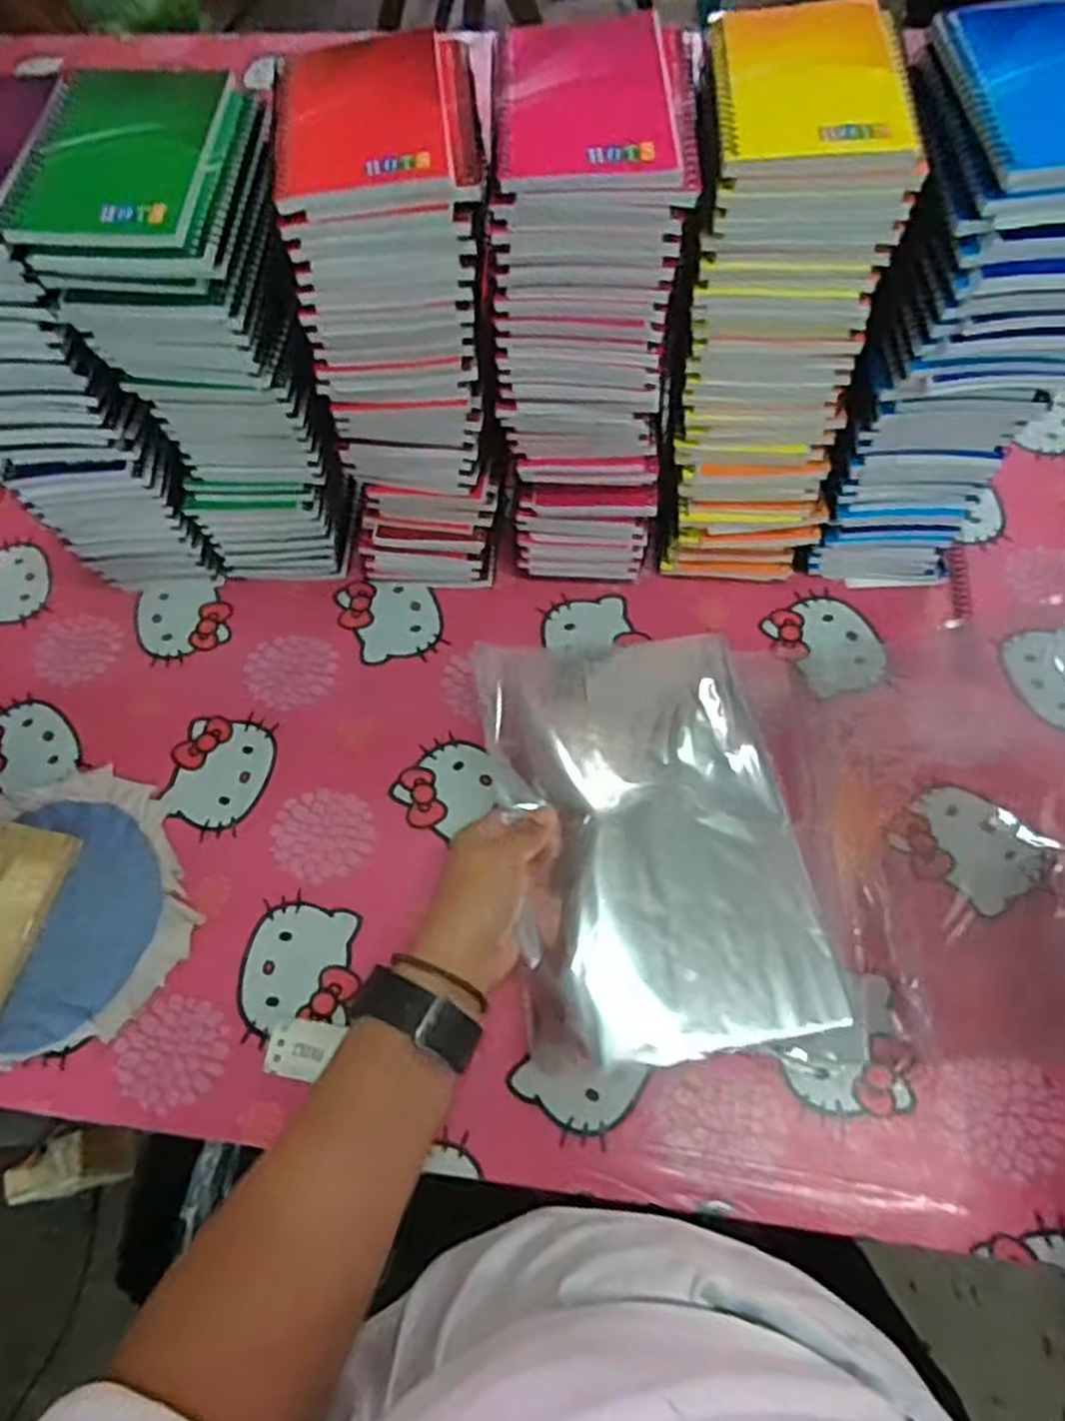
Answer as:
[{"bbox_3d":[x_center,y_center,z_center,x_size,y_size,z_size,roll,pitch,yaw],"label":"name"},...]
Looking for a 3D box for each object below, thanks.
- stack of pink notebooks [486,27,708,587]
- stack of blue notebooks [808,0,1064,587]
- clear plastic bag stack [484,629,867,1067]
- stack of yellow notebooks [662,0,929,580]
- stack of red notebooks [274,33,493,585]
[{"bbox_3d":[0.038,-0.220,0.495,0.098,0.287,0.140,3,63,5],"label":"stack of pink notebooks"},{"bbox_3d":[0.249,-0.214,0.475,0.101,0.287,0.134,2,63,5],"label":"stack of blue notebooks"},{"bbox_3d":[0.074,0.072,0.478,0.177,0.039,0.265,-8,63,0],"label":"clear plastic bag stack"},{"bbox_3d":[0.145,-0.223,0.487,0.102,0.291,0.136,4,63,6],"label":"stack of yellow notebooks"},{"bbox_3d":[-0.078,-0.220,0.495,0.120,0.304,0.128,-4,63,1],"label":"stack of red notebooks"}]

